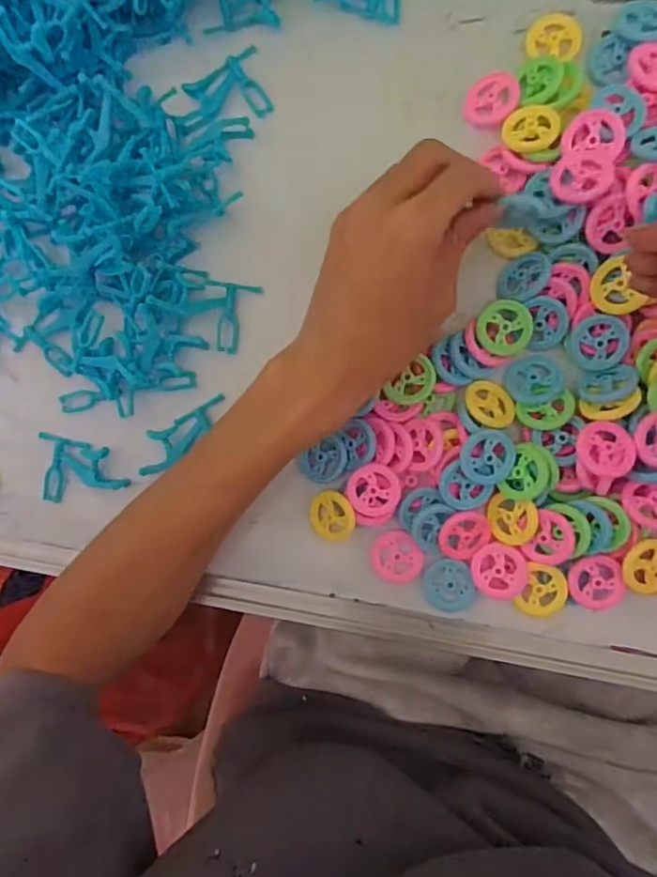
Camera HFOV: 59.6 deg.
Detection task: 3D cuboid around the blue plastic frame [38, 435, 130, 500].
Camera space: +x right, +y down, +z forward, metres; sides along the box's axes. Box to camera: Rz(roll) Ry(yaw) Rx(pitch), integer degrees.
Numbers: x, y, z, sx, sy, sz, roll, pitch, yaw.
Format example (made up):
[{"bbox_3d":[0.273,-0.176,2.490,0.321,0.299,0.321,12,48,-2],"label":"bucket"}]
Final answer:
[{"bbox_3d":[-0.153,0.016,0.354,0.058,0.014,0.042,-7,87,9],"label":"blue plastic frame"}]

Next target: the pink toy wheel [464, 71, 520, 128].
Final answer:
[{"bbox_3d":[0.092,-0.191,0.323,0.030,0.006,0.030,-1,88,18],"label":"pink toy wheel"}]

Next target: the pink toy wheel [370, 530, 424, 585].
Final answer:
[{"bbox_3d":[0.039,0.068,0.328,0.030,0.009,0.030,0,88,10],"label":"pink toy wheel"}]

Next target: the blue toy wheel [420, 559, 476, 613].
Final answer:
[{"bbox_3d":[0.067,0.083,0.323,0.029,0.004,0.030,0,88,10],"label":"blue toy wheel"}]

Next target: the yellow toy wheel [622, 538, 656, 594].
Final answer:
[{"bbox_3d":[0.169,0.067,0.305,0.027,0.006,0.029,16,92,-8],"label":"yellow toy wheel"}]

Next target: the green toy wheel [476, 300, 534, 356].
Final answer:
[{"bbox_3d":[0.096,-0.060,0.311,0.029,0.004,0.029,1,96,8],"label":"green toy wheel"}]

